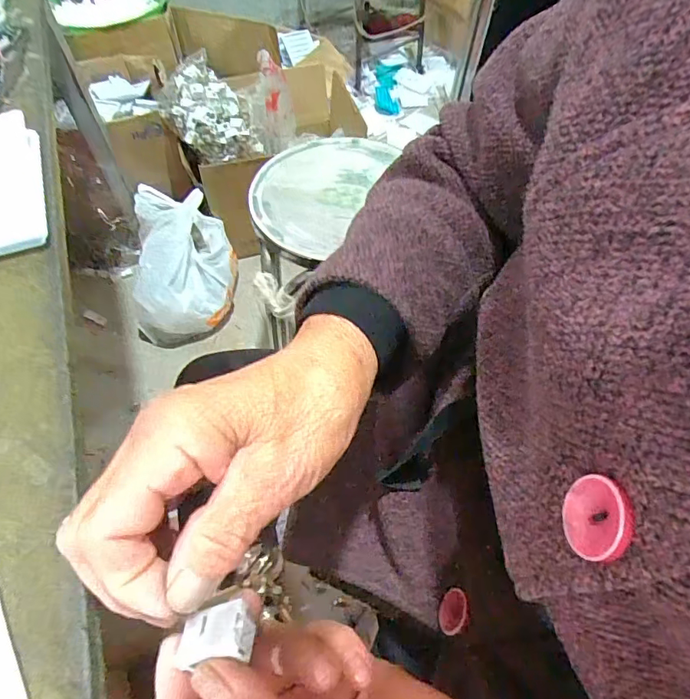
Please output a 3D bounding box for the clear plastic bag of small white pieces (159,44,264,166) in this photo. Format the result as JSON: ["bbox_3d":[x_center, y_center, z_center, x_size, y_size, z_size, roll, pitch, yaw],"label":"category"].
[{"bbox_3d":[-0.310,-0.543,1.110,0.200,0.135,0.279,-19,58,-12],"label":"clear plastic bag of small white pieces"}]

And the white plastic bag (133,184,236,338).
[{"bbox_3d":[-0.363,-0.183,1.099,0.219,0.263,0.218,-4,57,-3],"label":"white plastic bag"}]

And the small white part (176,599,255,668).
[{"bbox_3d":[-0.046,0.107,0.182,0.025,0.010,0.019,-26,36,1],"label":"small white part"}]

